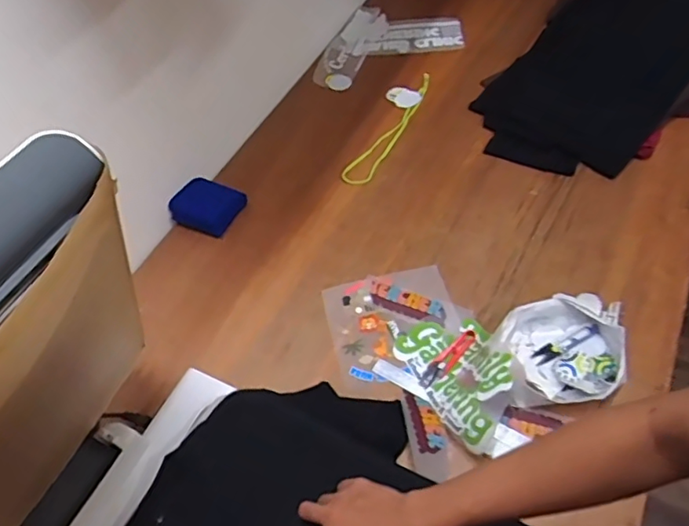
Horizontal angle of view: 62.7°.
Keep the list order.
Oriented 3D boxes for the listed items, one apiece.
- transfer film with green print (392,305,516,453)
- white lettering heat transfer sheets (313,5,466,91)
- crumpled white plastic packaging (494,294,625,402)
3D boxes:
[{"bbox_3d":[0.183,0.150,0.852,0.143,0.072,0.219,-26,55,-13],"label":"transfer film with green print"},{"bbox_3d":[0.113,-0.515,1.365,0.317,0.027,0.317,12,56,14],"label":"white lettering heat transfer sheets"},{"bbox_3d":[0.344,0.132,0.866,0.216,0.049,0.159,-17,54,-7],"label":"crumpled white plastic packaging"}]

